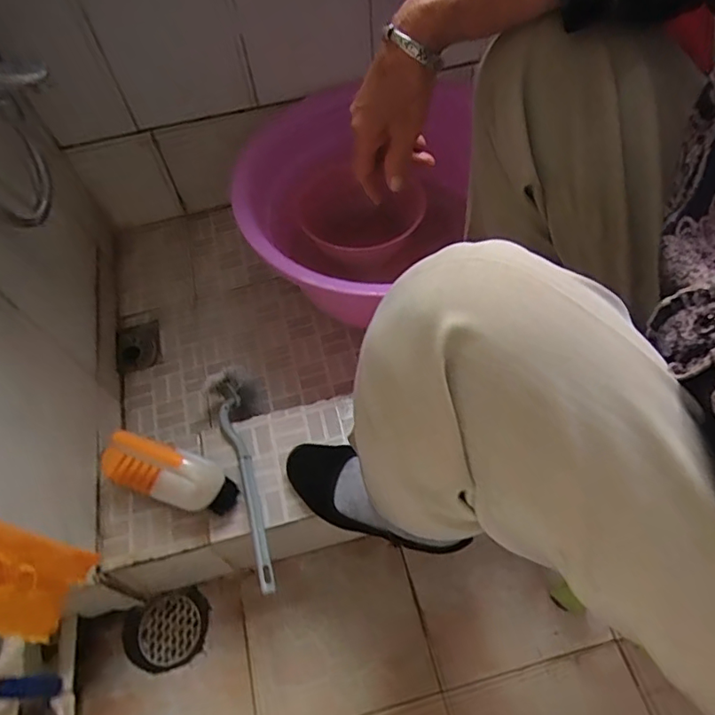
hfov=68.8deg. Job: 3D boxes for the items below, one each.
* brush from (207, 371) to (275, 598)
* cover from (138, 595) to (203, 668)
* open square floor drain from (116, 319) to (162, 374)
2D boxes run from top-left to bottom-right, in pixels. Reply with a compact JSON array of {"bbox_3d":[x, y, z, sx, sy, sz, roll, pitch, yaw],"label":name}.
[{"bbox_3d":[-0.142,0.157,0.718,0.066,0.068,0.329,-20,55,-8],"label":"brush"},{"bbox_3d":[-0.278,0.401,0.771,0.093,0.012,0.090,-12,55,-3],"label":"cover"},{"bbox_3d":[-0.388,-0.016,0.926,0.077,0.013,0.093,-18,61,-6],"label":"open square floor drain"}]

